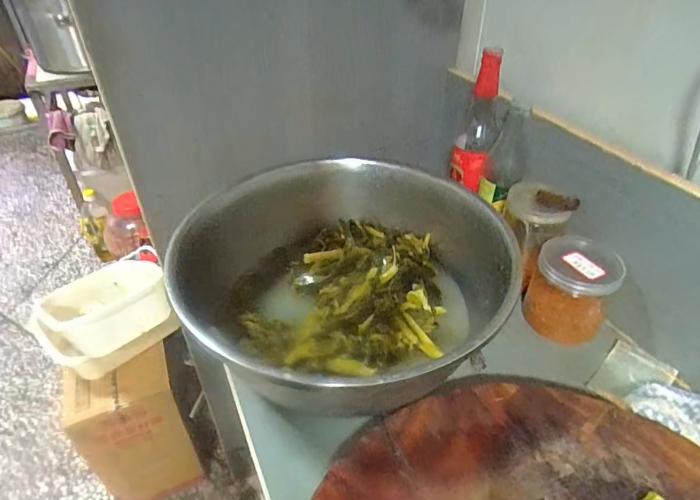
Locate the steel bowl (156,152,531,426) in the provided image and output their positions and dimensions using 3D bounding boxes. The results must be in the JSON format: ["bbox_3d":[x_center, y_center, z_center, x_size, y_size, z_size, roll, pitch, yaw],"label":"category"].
[{"bbox_3d":[-0.017,0.018,0.584,0.372,0.152,0.410,28,47,32],"label":"steel bowl"}]

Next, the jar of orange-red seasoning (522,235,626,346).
[{"bbox_3d":[0.268,0.044,0.565,0.087,0.111,0.079,13,40,17],"label":"jar of orange-red seasoning"}]

